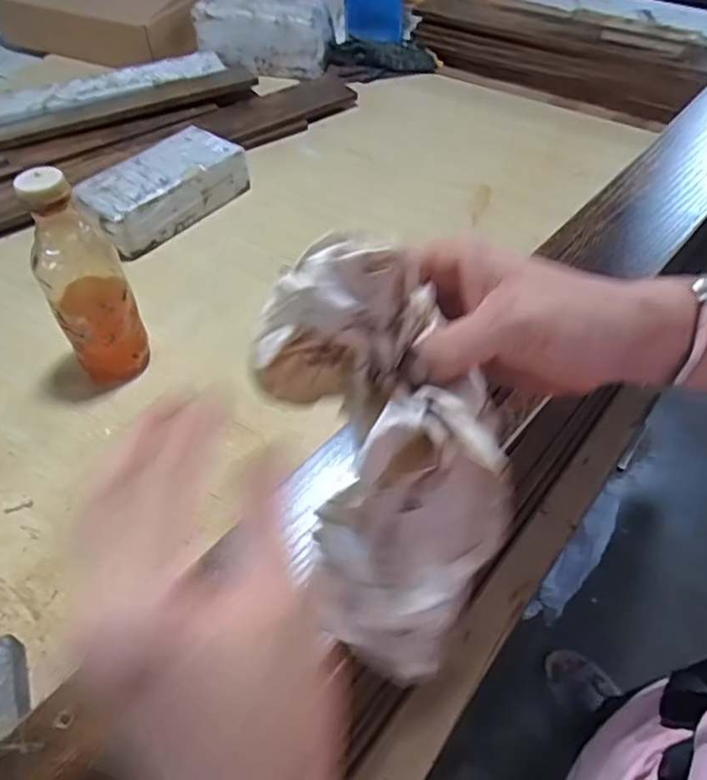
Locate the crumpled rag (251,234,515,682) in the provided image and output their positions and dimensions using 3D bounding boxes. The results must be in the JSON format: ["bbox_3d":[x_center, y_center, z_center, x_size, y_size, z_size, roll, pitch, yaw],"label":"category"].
[{"bbox_3d":[0.016,0.034,0.278,0.086,0.196,0.056,-16,18,-13],"label":"crumpled rag"}]

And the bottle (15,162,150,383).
[{"bbox_3d":[-0.241,-0.092,0.565,0.068,0.199,0.061,-22,55,-17],"label":"bottle"}]

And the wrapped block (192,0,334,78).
[{"bbox_3d":[-0.148,-0.615,1.059,0.227,0.084,0.107,18,53,13],"label":"wrapped block"}]

